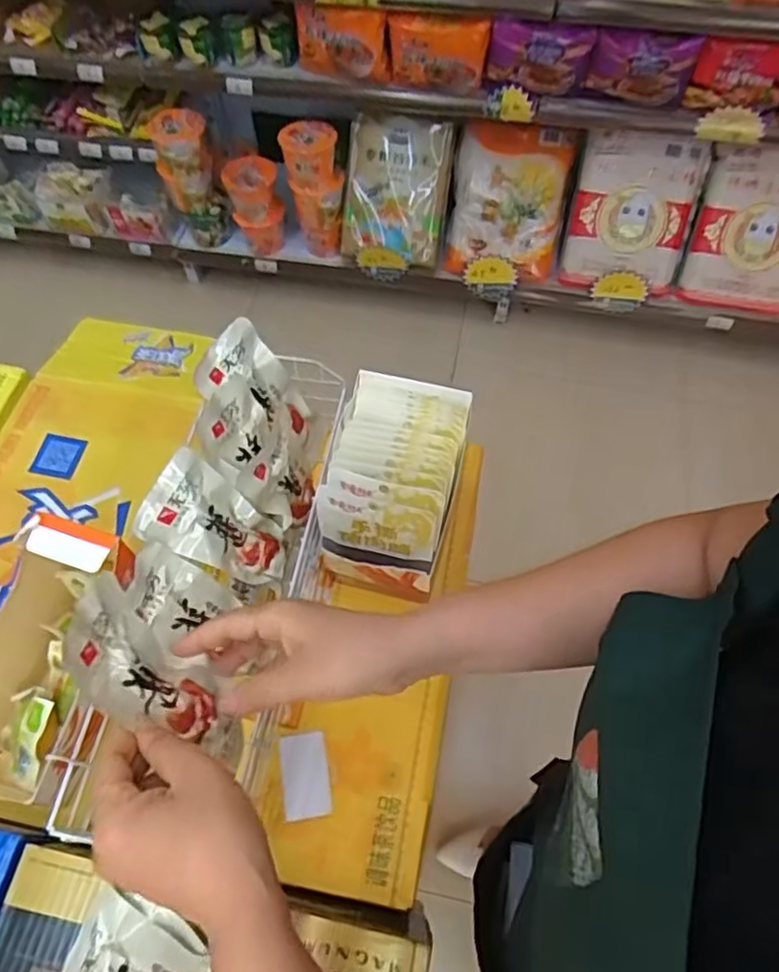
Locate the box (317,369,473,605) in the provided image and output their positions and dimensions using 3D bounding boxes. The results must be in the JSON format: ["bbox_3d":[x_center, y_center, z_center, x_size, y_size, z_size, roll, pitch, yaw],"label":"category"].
[{"bbox_3d":[0.005,0.008,0.541,0.091,0.130,0.131,13,61,8],"label":"box"}]

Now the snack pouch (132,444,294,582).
[{"bbox_3d":[-0.129,0.030,0.523,0.013,0.121,0.070,-11,54,46],"label":"snack pouch"}]

